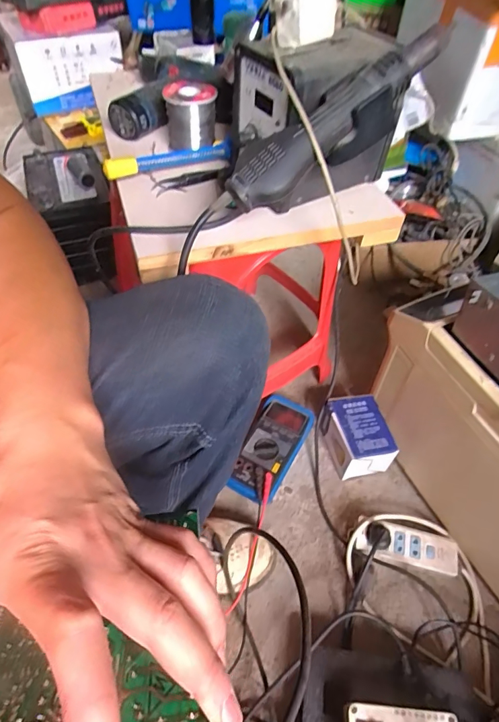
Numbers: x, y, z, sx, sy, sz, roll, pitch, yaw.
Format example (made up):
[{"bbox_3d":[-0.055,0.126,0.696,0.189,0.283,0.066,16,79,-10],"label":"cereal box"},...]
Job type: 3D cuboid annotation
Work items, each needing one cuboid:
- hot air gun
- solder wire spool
[{"bbox_3d":[0.079,-0.203,0.373,0.222,0.054,0.046,-35,56,6],"label":"hot air gun"},{"bbox_3d":[-0.073,-0.296,0.526,0.059,0.064,0.057,2,51,-2],"label":"solder wire spool"}]

